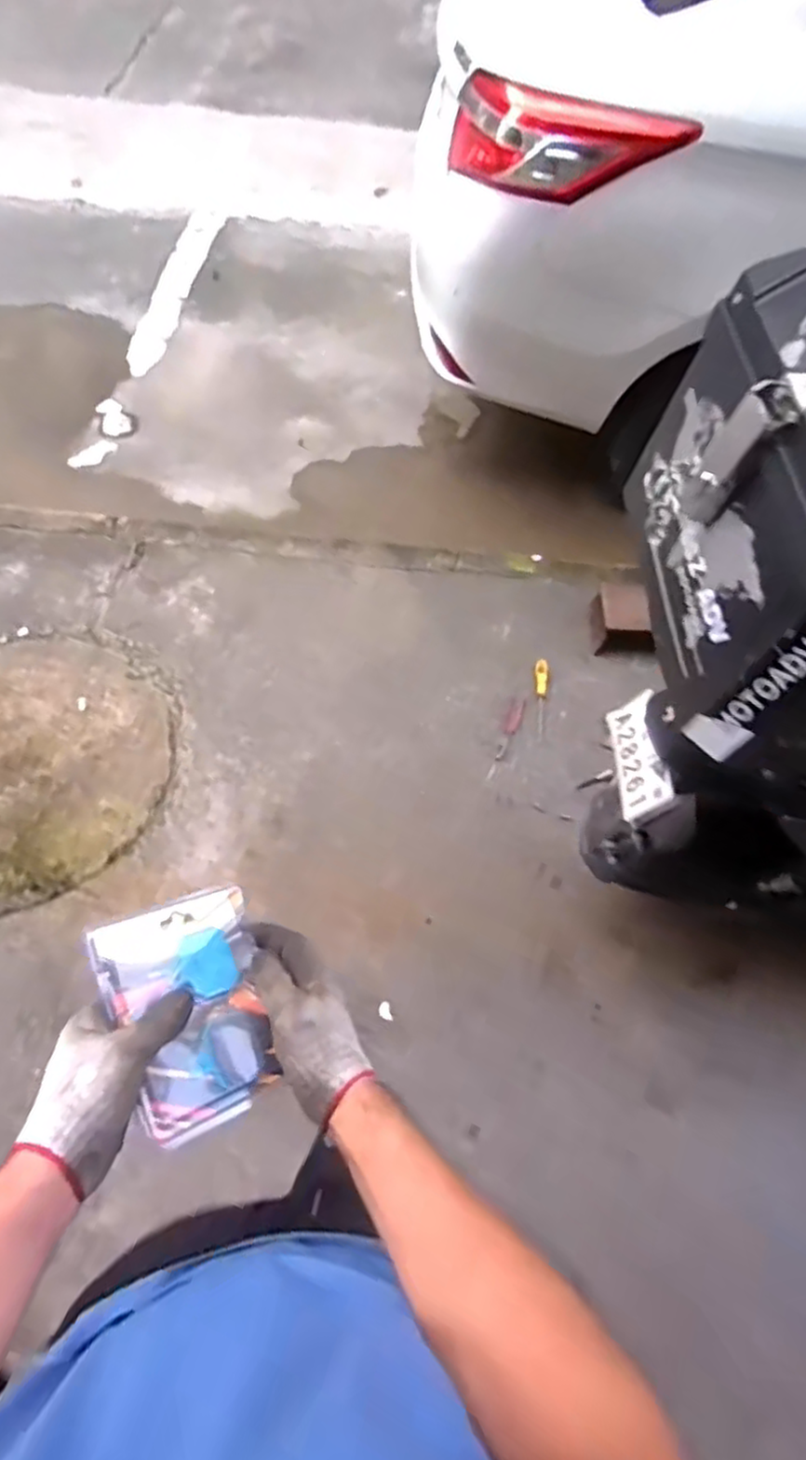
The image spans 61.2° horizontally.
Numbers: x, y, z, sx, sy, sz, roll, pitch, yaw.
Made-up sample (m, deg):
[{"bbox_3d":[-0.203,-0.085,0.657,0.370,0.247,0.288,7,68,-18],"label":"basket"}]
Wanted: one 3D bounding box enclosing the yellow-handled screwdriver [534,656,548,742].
[{"bbox_3d":[0.366,-0.085,1.799,0.036,0.032,0.244,8,60,2],"label":"yellow-handled screwdriver"}]

